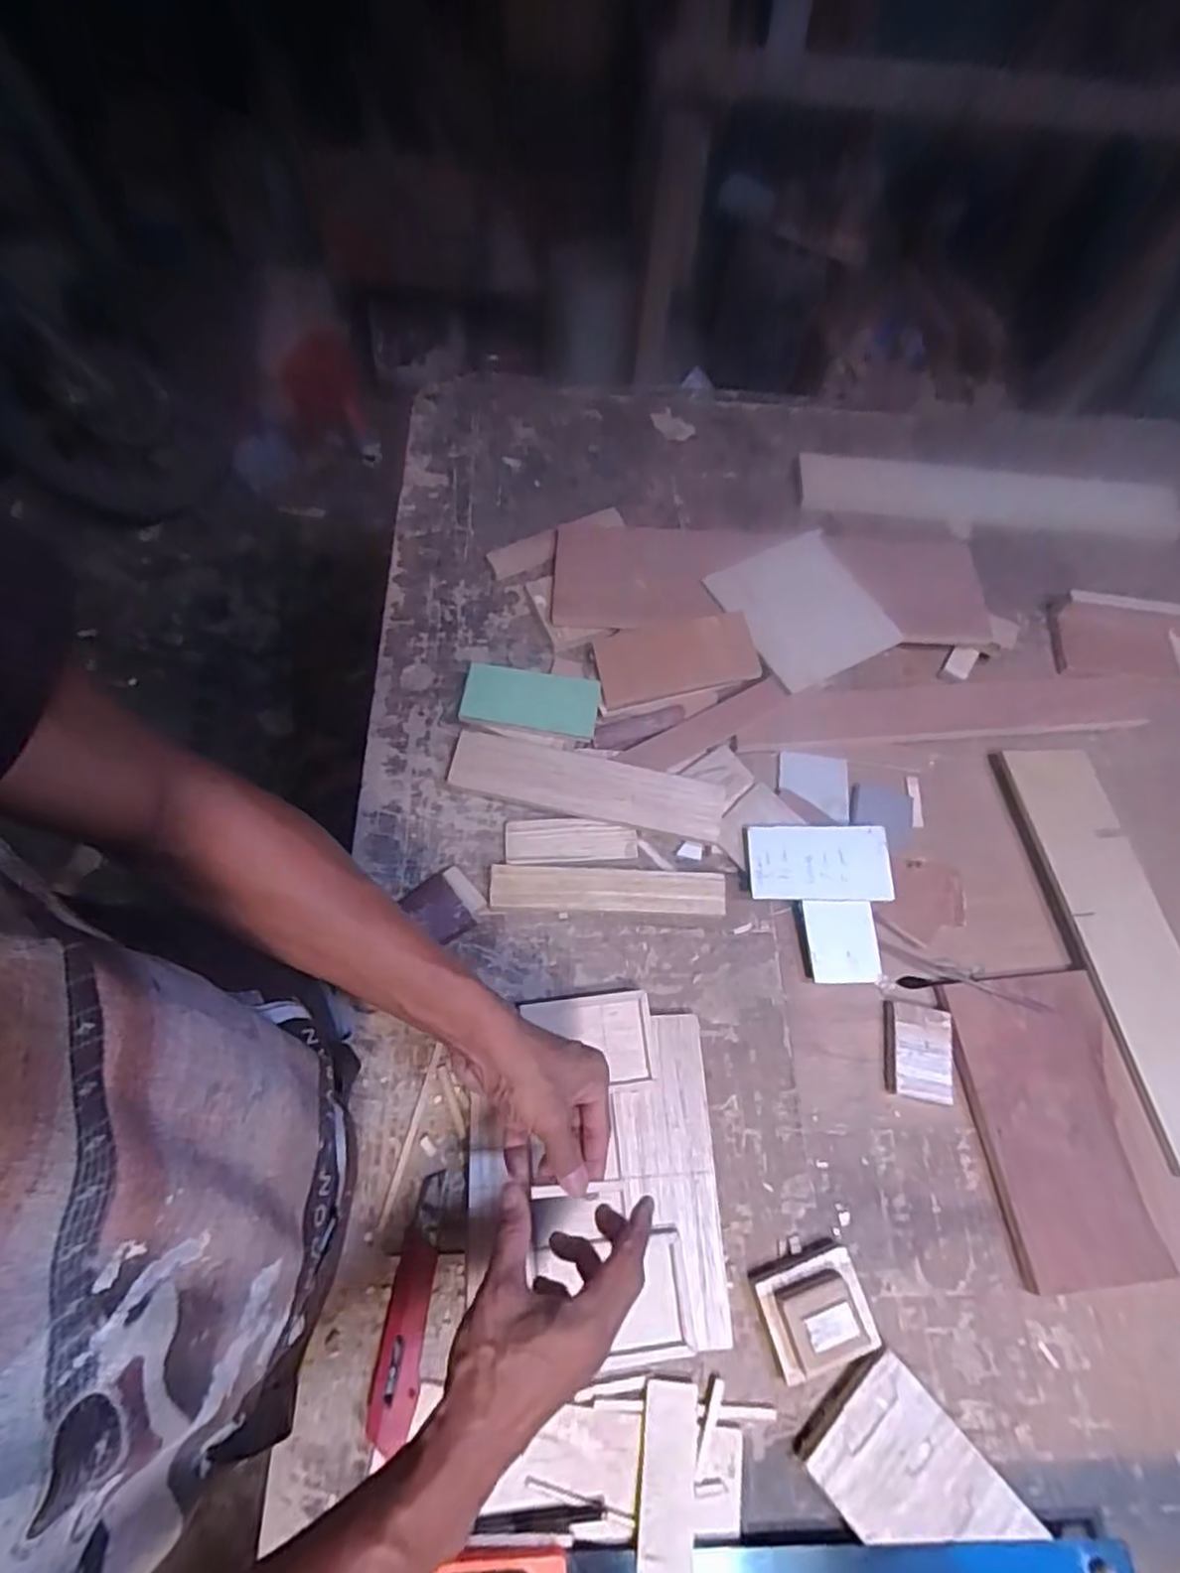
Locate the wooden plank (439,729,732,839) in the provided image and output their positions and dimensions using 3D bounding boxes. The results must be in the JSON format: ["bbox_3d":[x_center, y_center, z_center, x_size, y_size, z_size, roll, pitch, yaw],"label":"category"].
[{"bbox_3d":[-0.003,-0.003,0.686,0.272,0.014,0.065,12,74,3],"label":"wooden plank"}]

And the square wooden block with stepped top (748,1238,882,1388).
[{"bbox_3d":[0.176,0.408,0.525,0.080,0.042,0.074,-13,67,-8],"label":"square wooden block with stepped top"}]

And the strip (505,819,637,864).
[{"bbox_3d":[-0.019,0.053,0.678,0.129,0.008,0.044,-3,66,-4],"label":"strip"}]

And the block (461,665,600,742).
[{"bbox_3d":[-0.062,-0.091,0.715,0.140,0.008,0.067,8,75,-1],"label":"block"}]

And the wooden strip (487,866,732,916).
[{"bbox_3d":[0.018,0.099,0.656,0.223,0.015,0.042,2,66,-2],"label":"wooden strip"}]

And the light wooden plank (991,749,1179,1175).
[{"bbox_3d":[0.527,0.145,0.670,0.107,0.022,0.399,-6,66,-5],"label":"light wooden plank"}]

